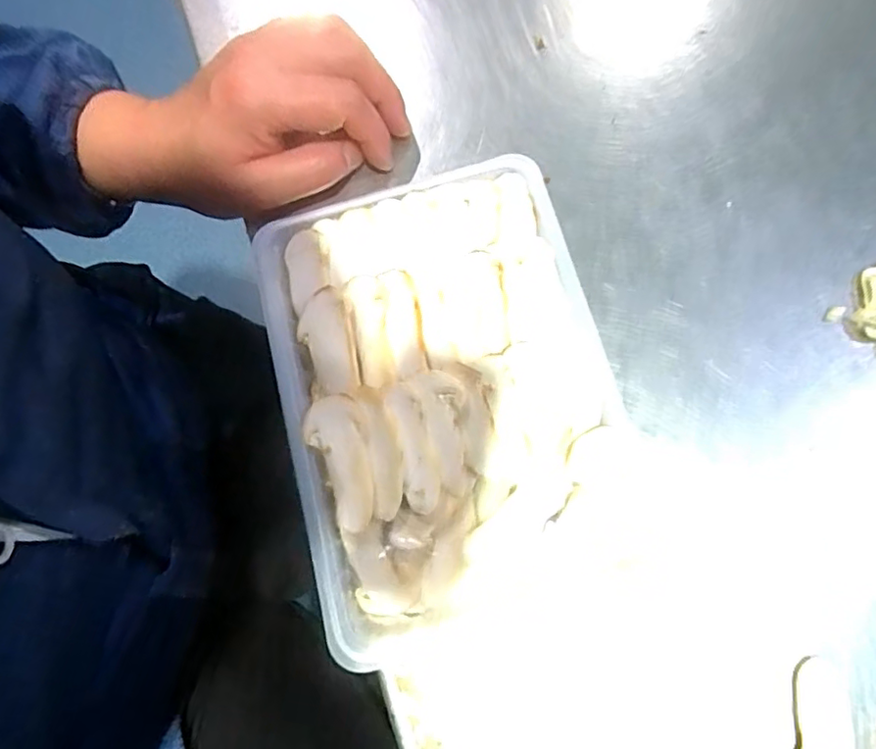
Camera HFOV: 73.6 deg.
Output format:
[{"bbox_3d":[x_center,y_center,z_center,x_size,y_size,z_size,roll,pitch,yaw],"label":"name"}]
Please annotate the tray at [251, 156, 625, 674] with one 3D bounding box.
[{"bbox_3d":[-0.001,0.007,0.268,0.140,0.032,0.203,-15,75,1],"label":"tray"}]

